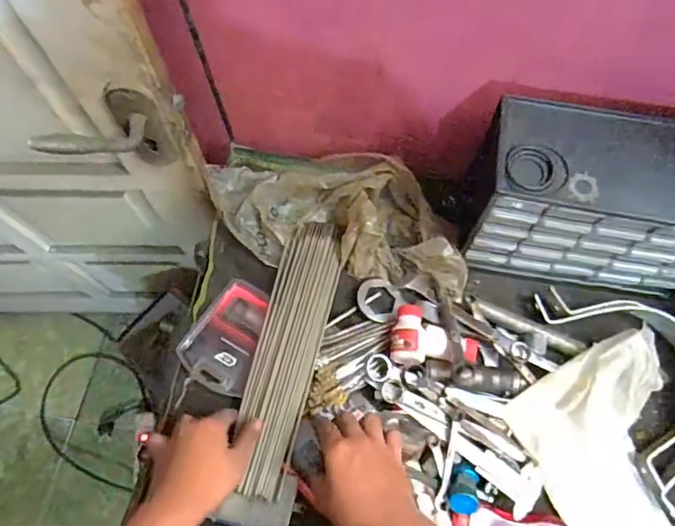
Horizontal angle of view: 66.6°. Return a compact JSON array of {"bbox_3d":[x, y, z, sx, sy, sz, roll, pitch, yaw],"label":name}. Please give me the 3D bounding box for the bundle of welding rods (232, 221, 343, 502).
[{"bbox_3d":[-0.058,0.102,0.633,0.078,0.018,0.341,10,66,2],"label":"bundle of welding rods"}]

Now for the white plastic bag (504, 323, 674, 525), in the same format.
[{"bbox_3d":[0.332,0.218,0.596,0.203,0.057,0.224,-22,72,-10],"label":"white plastic bag"}]

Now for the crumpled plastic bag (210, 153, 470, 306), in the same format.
[{"bbox_3d":[0.009,-0.078,0.696,0.346,0.079,0.172,15,70,4],"label":"crumpled plastic bag"}]

